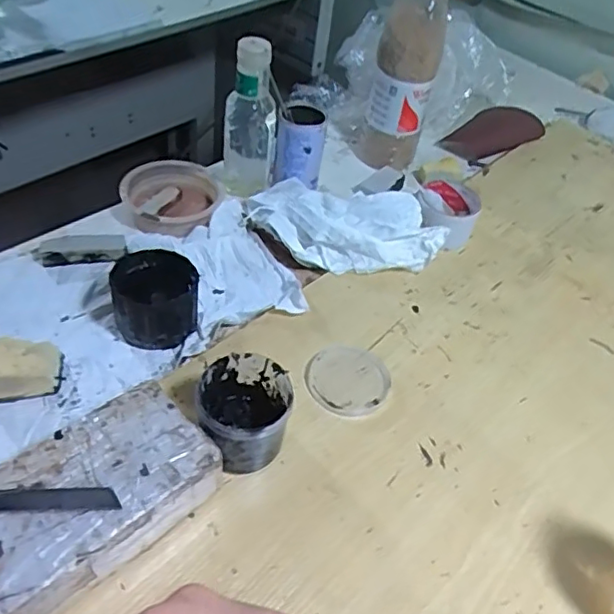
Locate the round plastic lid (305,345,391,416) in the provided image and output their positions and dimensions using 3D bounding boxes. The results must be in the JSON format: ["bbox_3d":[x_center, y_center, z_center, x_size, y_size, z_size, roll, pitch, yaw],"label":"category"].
[{"bbox_3d":[0.043,0.072,0.613,0.084,0.004,0.088,5,46,-5],"label":"round plastic lid"}]

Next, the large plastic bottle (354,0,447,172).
[{"bbox_3d":[0.139,-0.331,0.848,0.092,0.295,0.072,5,46,-5],"label":"large plastic bottle"}]

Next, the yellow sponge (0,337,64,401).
[{"bbox_3d":[-0.274,0.057,0.570,0.071,0.040,0.052,-4,48,-13],"label":"yellow sponge"}]

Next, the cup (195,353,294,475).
[{"bbox_3d":[-0.054,0.096,0.534,0.076,0.076,0.079,5,46,-5],"label":"cup"}]

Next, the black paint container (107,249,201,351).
[{"bbox_3d":[-0.160,-0.007,0.634,0.088,0.063,0.093,-5,48,-14],"label":"black paint container"}]

